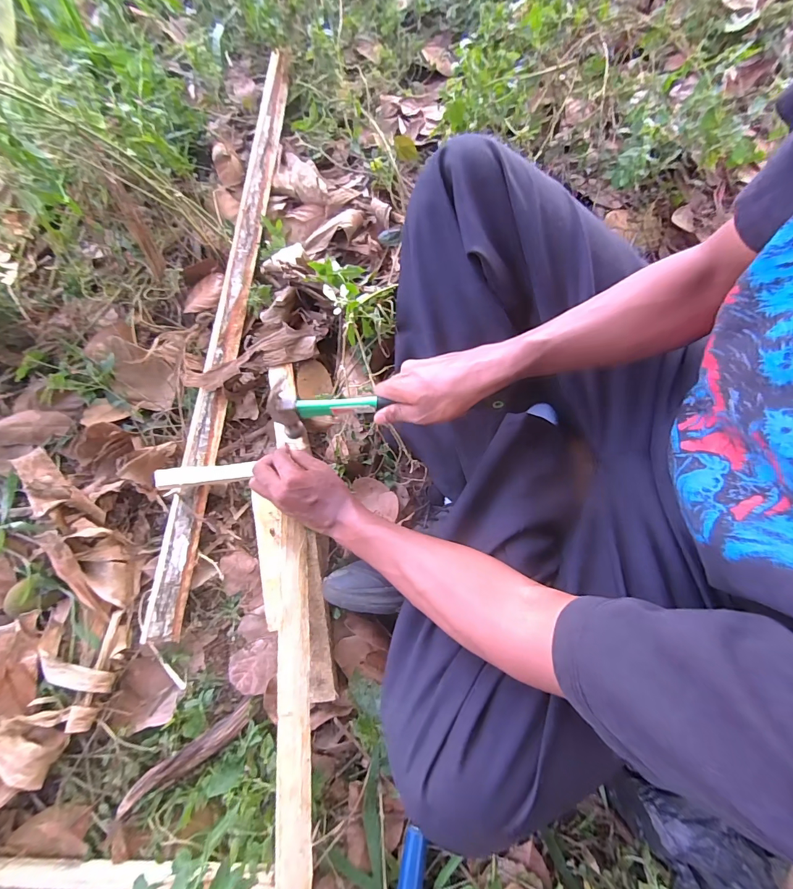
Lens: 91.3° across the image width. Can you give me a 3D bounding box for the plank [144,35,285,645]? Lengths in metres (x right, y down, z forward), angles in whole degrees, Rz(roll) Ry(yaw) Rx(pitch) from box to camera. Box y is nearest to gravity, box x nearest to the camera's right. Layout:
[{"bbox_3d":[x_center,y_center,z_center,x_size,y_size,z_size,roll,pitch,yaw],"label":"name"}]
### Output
[{"bbox_3d":[-0.263,-0.237,0.611,0.057,0.032,0.983,5,73,-1],"label":"plank"}]

